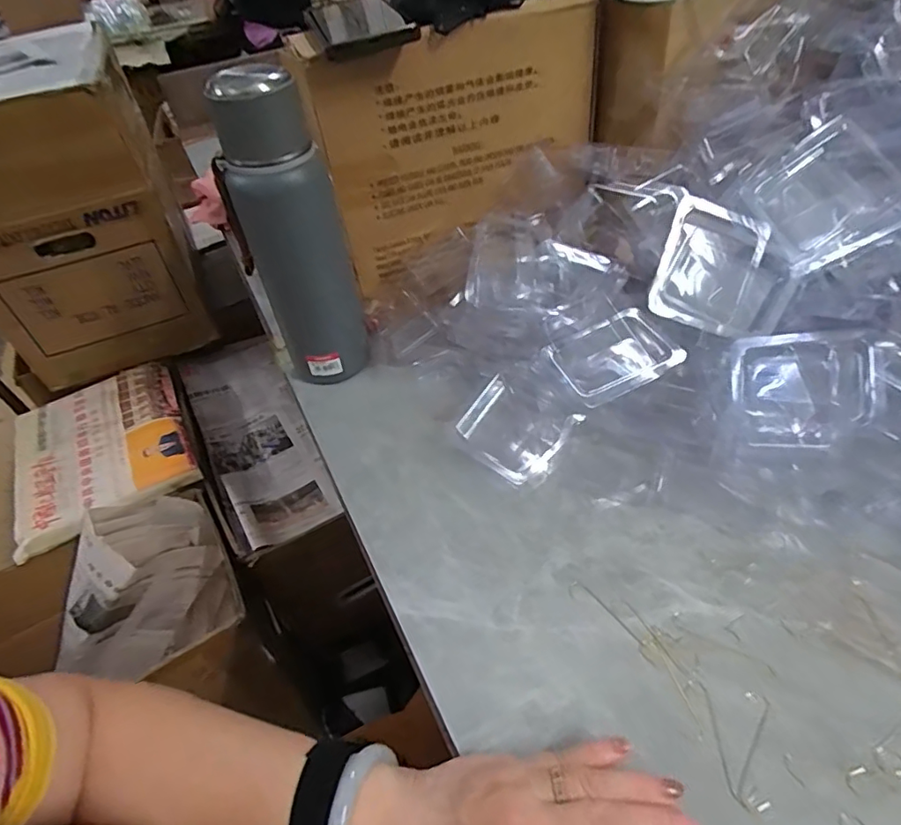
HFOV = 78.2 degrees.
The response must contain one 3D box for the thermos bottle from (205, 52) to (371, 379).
[{"bbox_3d":[-0.142,-0.150,0.501,0.087,0.270,0.074,-18,47,-10],"label":"thermos bottle"}]

